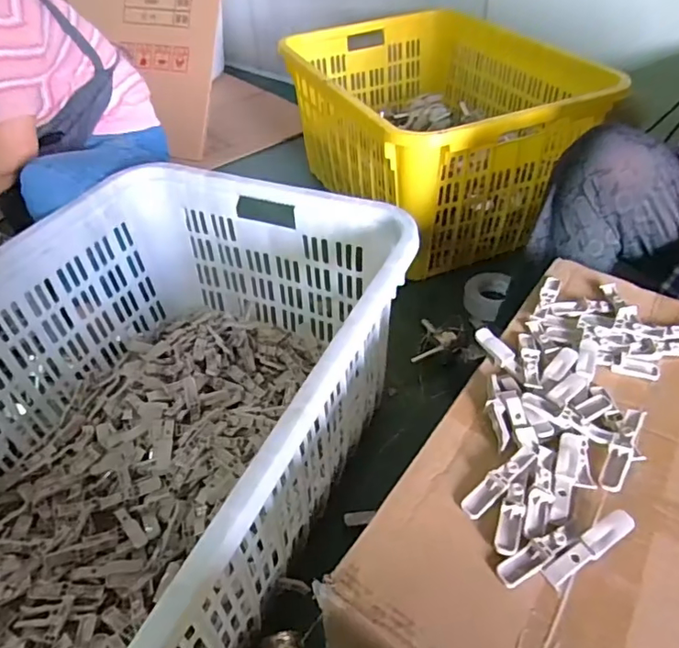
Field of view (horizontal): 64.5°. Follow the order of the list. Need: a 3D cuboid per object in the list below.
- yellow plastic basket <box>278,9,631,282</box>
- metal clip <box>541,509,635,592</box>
[{"bbox_3d":[0.332,-0.557,1.544,0.742,0.392,0.769,-19,45,-17],"label":"yellow plastic basket"},{"bbox_3d":[0.227,0.203,0.489,0.099,0.008,0.021,-30,54,-13],"label":"metal clip"}]

